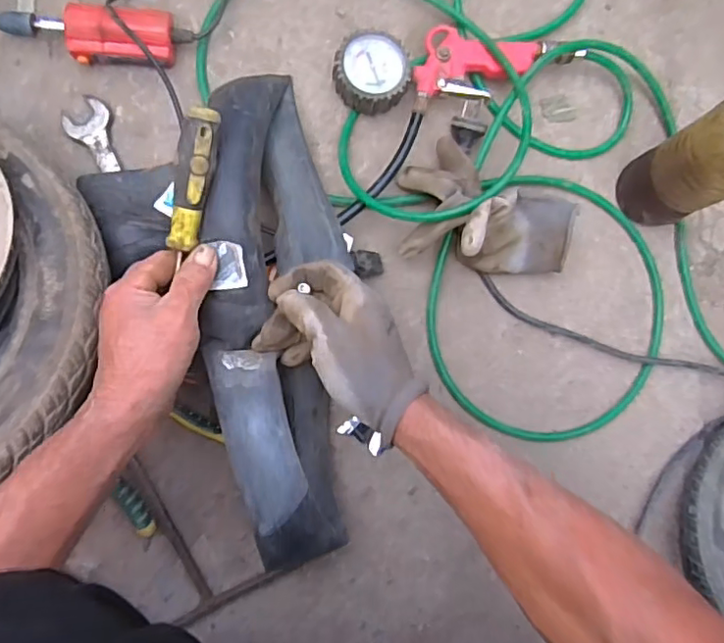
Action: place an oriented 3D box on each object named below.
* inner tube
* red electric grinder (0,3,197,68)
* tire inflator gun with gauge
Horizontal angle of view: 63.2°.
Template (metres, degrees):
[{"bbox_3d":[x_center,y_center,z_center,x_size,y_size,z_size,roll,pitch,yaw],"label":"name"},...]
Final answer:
[{"bbox_3d":[-0.105,-0.001,0.477,0.194,0.118,0.374,-8,83,-9],"label":"inner tube"},{"bbox_3d":[-0.232,-0.253,0.519,0.157,0.045,0.048,4,86,-8],"label":"red electric grinder"},{"bbox_3d":[0.096,-0.253,0.575,0.247,0.042,0.085,-14,88,-9],"label":"tire inflator gun with gauge"}]

